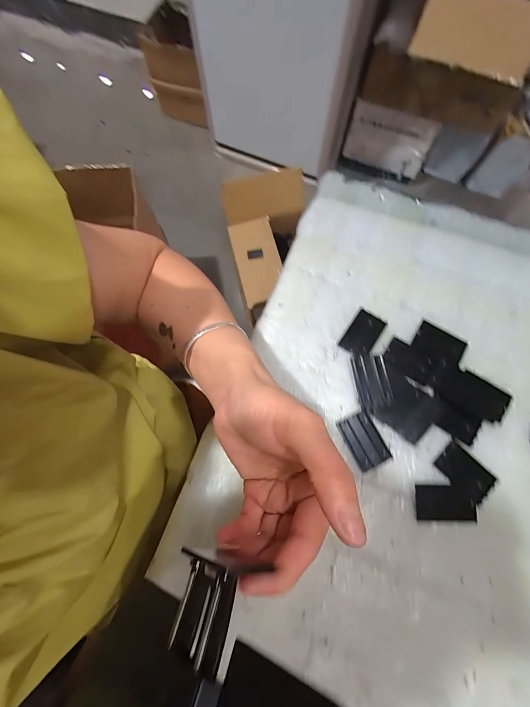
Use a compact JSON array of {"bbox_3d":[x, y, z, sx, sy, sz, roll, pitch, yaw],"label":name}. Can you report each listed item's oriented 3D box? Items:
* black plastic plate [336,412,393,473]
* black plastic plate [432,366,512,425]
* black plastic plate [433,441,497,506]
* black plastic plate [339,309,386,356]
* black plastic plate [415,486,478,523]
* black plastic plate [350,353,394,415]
[{"bbox_3d":[0.101,0.089,0.308,0.035,0.004,0.052,-26,75,-8],"label":"black plastic plate"},{"bbox_3d":[0.218,0.042,0.317,0.072,0.004,0.037,30,74,8],"label":"black plastic plate"},{"bbox_3d":[0.198,0.118,0.296,0.053,0.006,0.036,44,78,11],"label":"black plastic plate"},{"bbox_3d":[0.111,-0.022,0.339,0.032,0.004,0.053,34,76,9],"label":"black plastic plate"},{"bbox_3d":[0.172,0.143,0.287,0.056,0.004,0.033,1,83,-2],"label":"black plastic plate"},{"bbox_3d":[0.115,0.030,0.323,0.035,0.004,0.062,-7,74,-2],"label":"black plastic plate"}]

